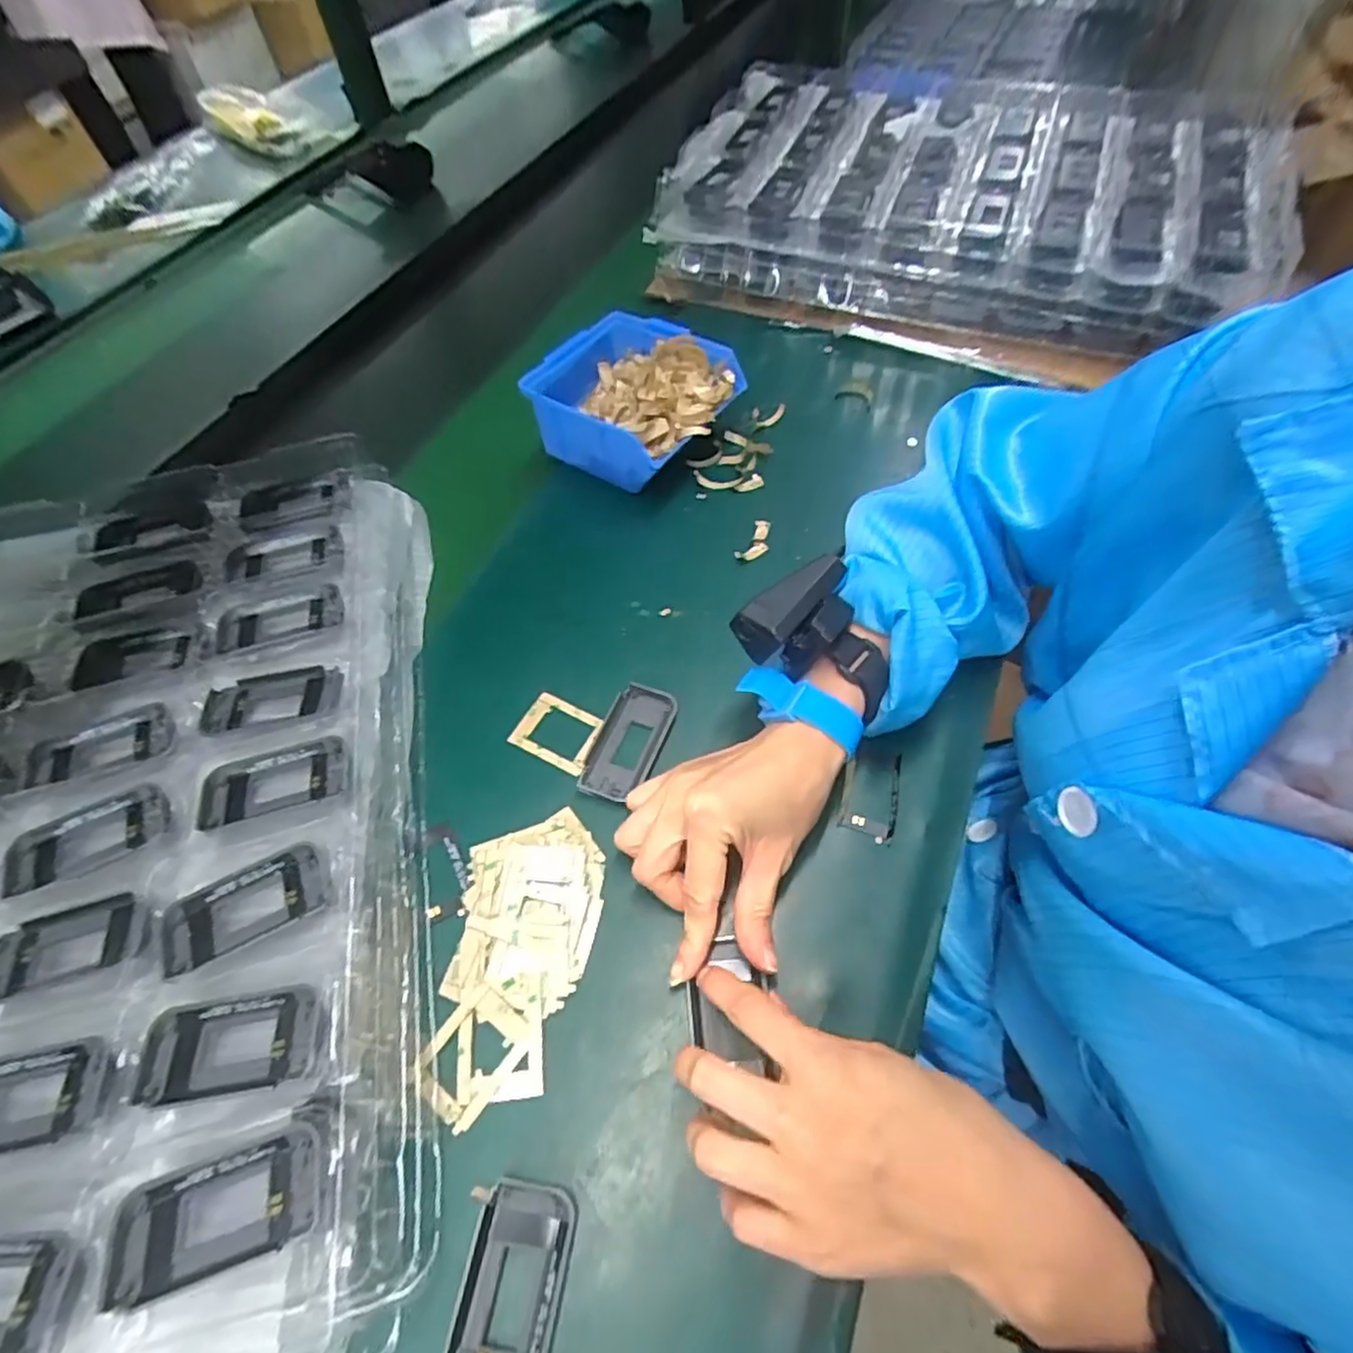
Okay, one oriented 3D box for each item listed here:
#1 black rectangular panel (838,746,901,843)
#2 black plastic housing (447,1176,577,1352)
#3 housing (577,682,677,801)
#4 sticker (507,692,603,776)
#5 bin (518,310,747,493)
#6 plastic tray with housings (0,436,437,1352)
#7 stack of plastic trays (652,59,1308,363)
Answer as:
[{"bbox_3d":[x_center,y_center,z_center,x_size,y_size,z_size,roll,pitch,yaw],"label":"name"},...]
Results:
[{"bbox_3d":[0.111,0.064,0.393,0.031,0.004,0.053,11,58,11],"label":"black rectangular panel"},{"bbox_3d":[-0.066,0.248,0.276,0.038,0.011,0.075,6,58,8],"label":"black plastic housing"},{"bbox_3d":[-0.029,0.039,0.412,0.040,0.007,0.075,17,60,15],"label":"housing"},{"bbox_3d":[-0.073,0.034,0.426,0.058,0.007,0.039,23,61,19],"label":"sticker"},{"bbox_3d":[-0.036,-0.218,0.551,0.151,0.065,0.129,34,66,23],"label":"bin"},{"bbox_3d":[-0.299,0.073,0.376,0.302,0.062,0.515,-13,57,-4],"label":"plastic tray with housings"},{"bbox_3d":[0.271,-0.471,0.678,0.510,0.095,0.340,16,60,14],"label":"stack of plastic trays"}]

